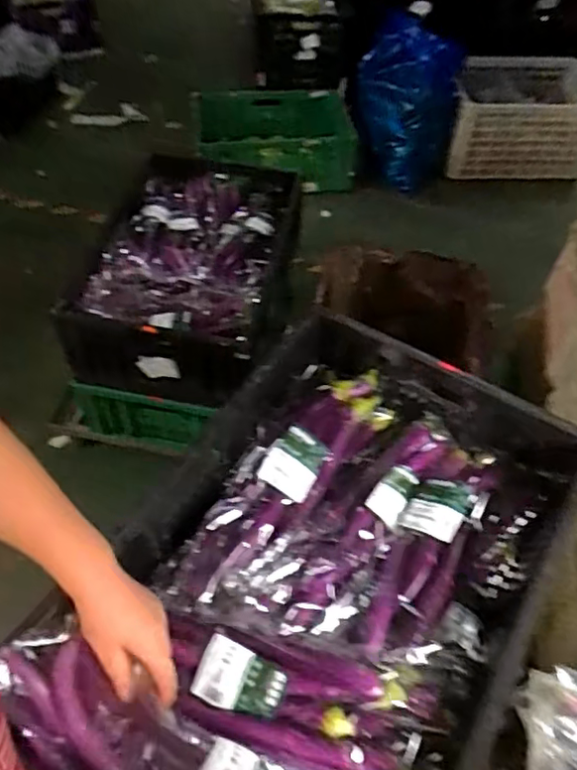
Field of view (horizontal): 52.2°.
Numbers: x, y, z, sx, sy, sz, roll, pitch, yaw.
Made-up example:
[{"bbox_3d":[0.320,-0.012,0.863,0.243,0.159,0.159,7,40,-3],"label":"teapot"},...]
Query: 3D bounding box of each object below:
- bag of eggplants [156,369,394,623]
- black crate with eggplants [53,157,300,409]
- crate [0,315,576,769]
[{"bbox_3d":[0.000,0.127,0.732,0.119,0.090,0.389,34,58,20],"label":"bag of eggplants"},{"bbox_3d":[-0.222,-0.265,1.387,0.432,0.211,0.576,11,53,4],"label":"black crate with eggplants"},{"bbox_3d":[0.042,0.200,0.644,0.380,0.142,0.565,30,57,17],"label":"crate"}]

